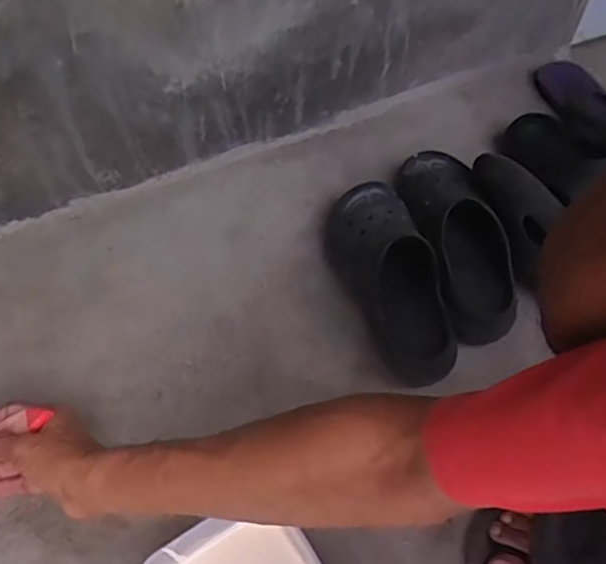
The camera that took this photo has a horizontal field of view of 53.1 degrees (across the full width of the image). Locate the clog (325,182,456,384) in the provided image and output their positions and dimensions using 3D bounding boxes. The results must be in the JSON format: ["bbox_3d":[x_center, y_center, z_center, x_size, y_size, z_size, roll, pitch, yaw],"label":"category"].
[{"bbox_3d":[0.093,-0.015,0.680,0.093,0.087,0.244,-12,55,-10],"label":"clog"}]

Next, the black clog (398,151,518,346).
[{"bbox_3d":[0.178,-0.059,0.710,0.093,0.082,0.240,-7,55,-7],"label":"black clog"}]

